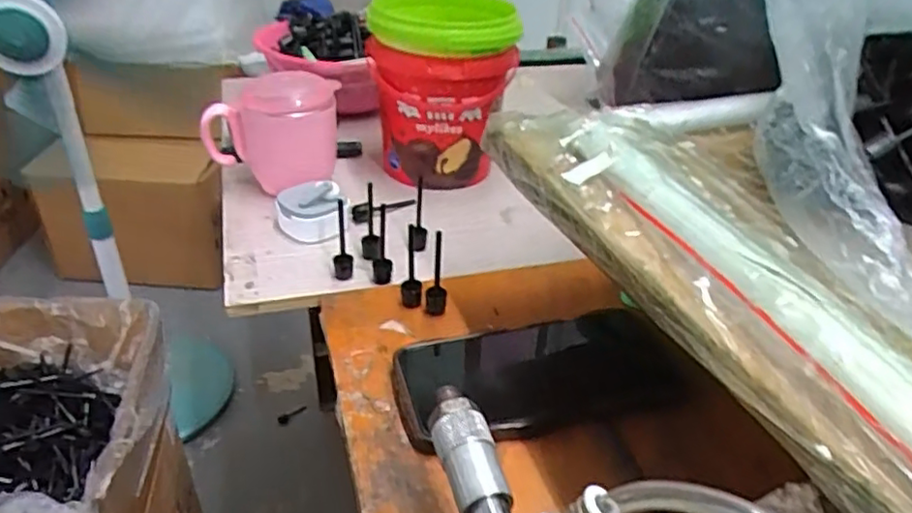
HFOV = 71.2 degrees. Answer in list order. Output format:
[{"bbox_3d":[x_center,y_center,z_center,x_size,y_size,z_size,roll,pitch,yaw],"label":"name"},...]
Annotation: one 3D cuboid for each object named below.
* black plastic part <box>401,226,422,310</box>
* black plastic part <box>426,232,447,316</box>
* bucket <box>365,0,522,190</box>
[{"bbox_3d":[-0.030,0.007,0.435,0.014,0.062,0.018,1,34,-5],"label":"black plastic part"},{"bbox_3d":[-0.012,0.013,0.427,0.014,0.070,0.009,1,34,-5],"label":"black plastic part"},{"bbox_3d":[-0.015,-0.155,0.591,0.124,0.164,0.118,3,34,-2],"label":"bucket"}]

